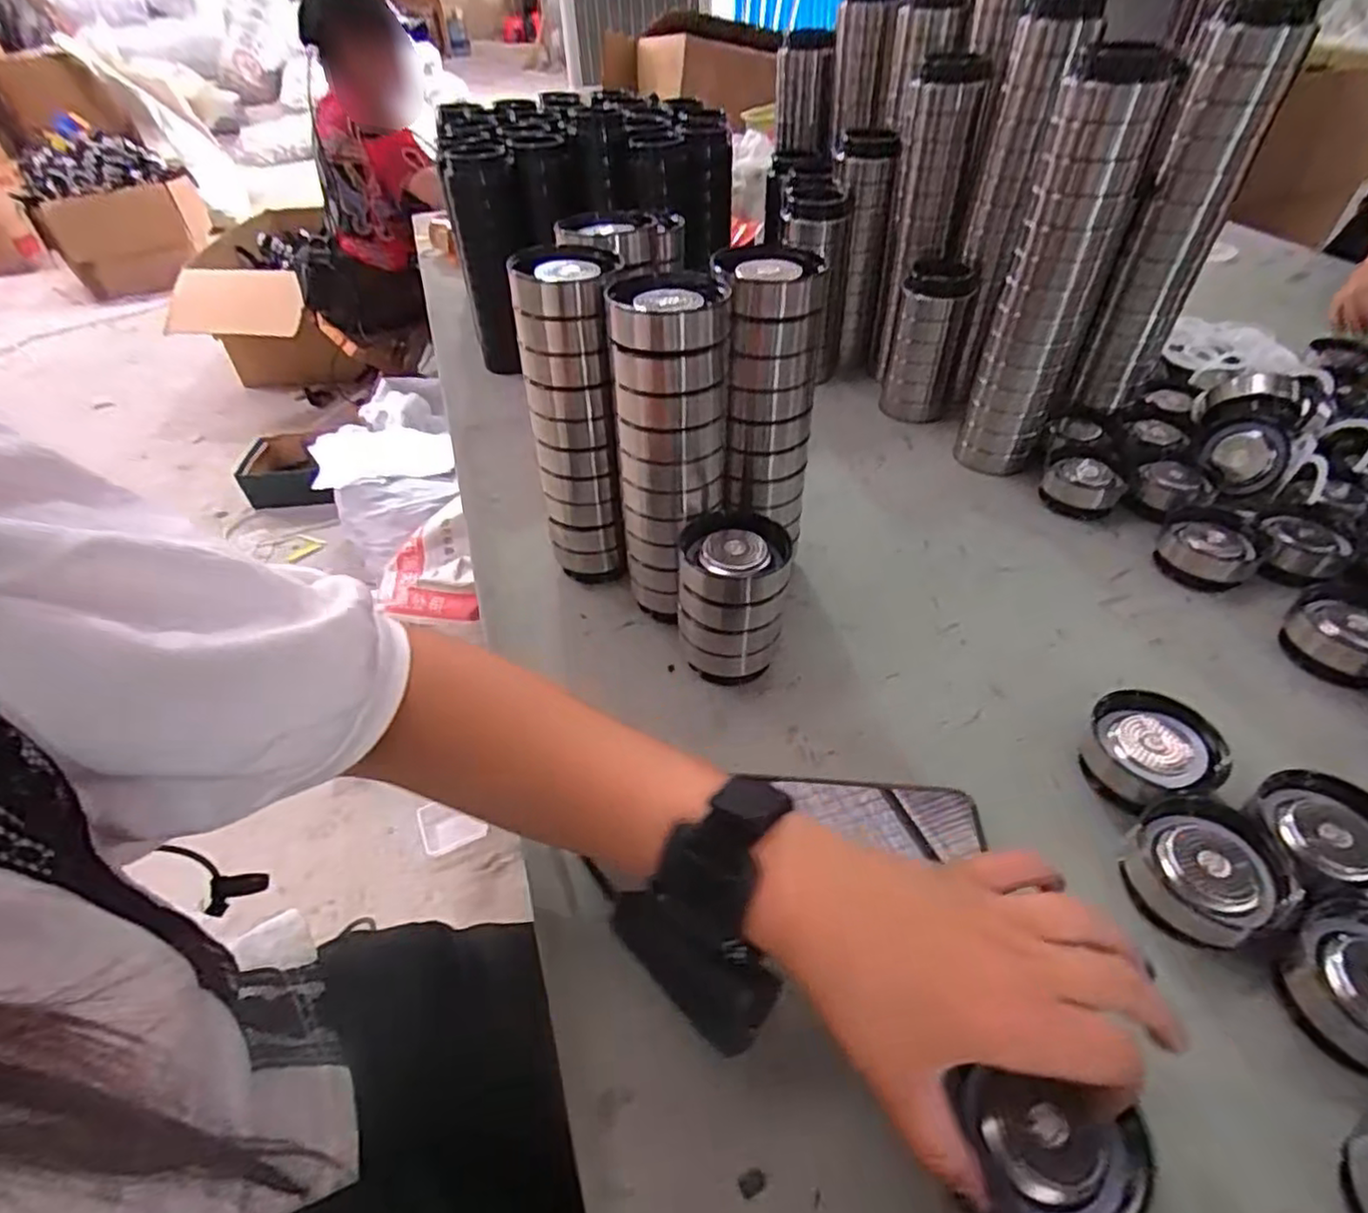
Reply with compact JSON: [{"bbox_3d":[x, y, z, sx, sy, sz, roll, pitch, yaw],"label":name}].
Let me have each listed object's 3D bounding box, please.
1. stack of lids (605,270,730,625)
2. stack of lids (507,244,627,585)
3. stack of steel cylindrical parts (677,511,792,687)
[{"bbox_3d":[-0.006,-0.085,0.427,0.070,0.216,0.074,-3,44,0],"label":"stack of lids"},{"bbox_3d":[-0.065,-0.115,0.460,0.066,0.215,0.066,1,44,3],"label":"stack of lids"},{"bbox_3d":[0.031,-0.001,0.426,0.064,0.094,0.065,5,45,8],"label":"stack of steel cylindrical parts"}]

